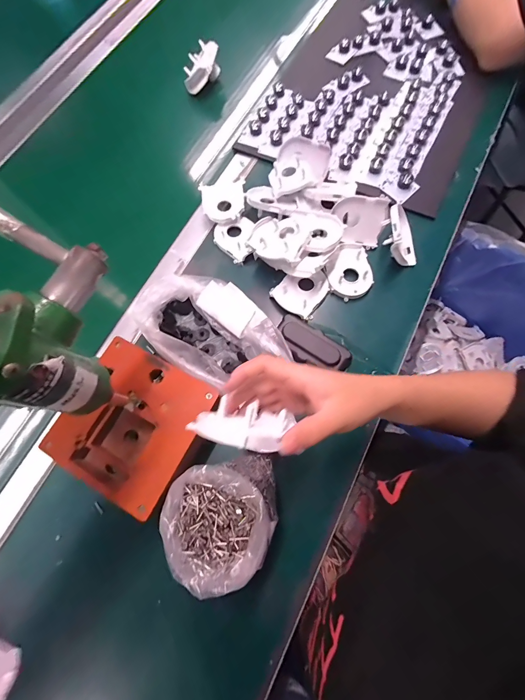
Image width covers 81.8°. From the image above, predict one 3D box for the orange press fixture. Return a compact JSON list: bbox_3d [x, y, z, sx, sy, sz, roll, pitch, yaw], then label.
[{"bbox_3d":[-0.143,0.085,0.351,0.155,0.038,0.152,28,76,12],"label":"orange press fixture"}]

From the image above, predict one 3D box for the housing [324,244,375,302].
[{"bbox_3d":[0.127,-0.117,0.448,0.065,0.019,0.083,-13,72,0],"label":"housing"}]

